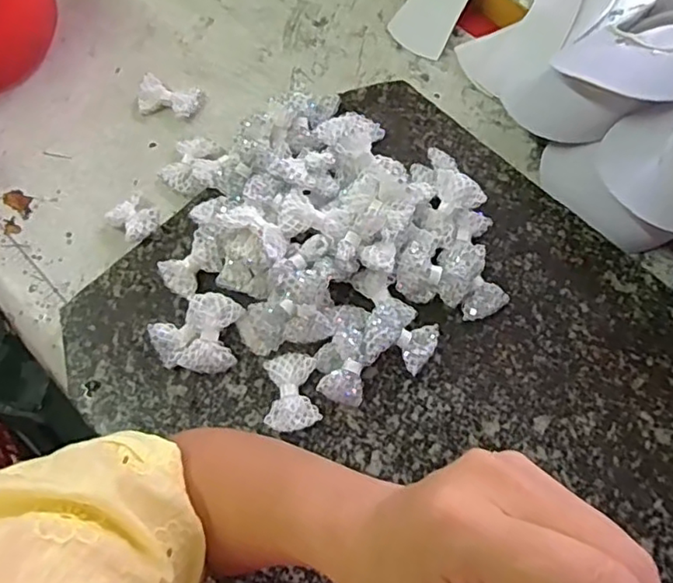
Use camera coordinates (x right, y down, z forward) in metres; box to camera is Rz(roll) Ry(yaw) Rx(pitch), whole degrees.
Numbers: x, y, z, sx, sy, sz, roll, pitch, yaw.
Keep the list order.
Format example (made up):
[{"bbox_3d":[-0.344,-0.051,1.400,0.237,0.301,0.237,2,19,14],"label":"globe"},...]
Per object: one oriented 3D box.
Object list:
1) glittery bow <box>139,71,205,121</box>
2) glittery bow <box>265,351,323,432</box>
[{"bbox_3d":[-0.151,-0.175,0.542,0.054,0.019,0.031,11,69,4],"label":"glittery bow"},{"bbox_3d":[-0.032,0.071,0.426,0.037,0.011,0.053,-6,68,-3],"label":"glittery bow"}]

